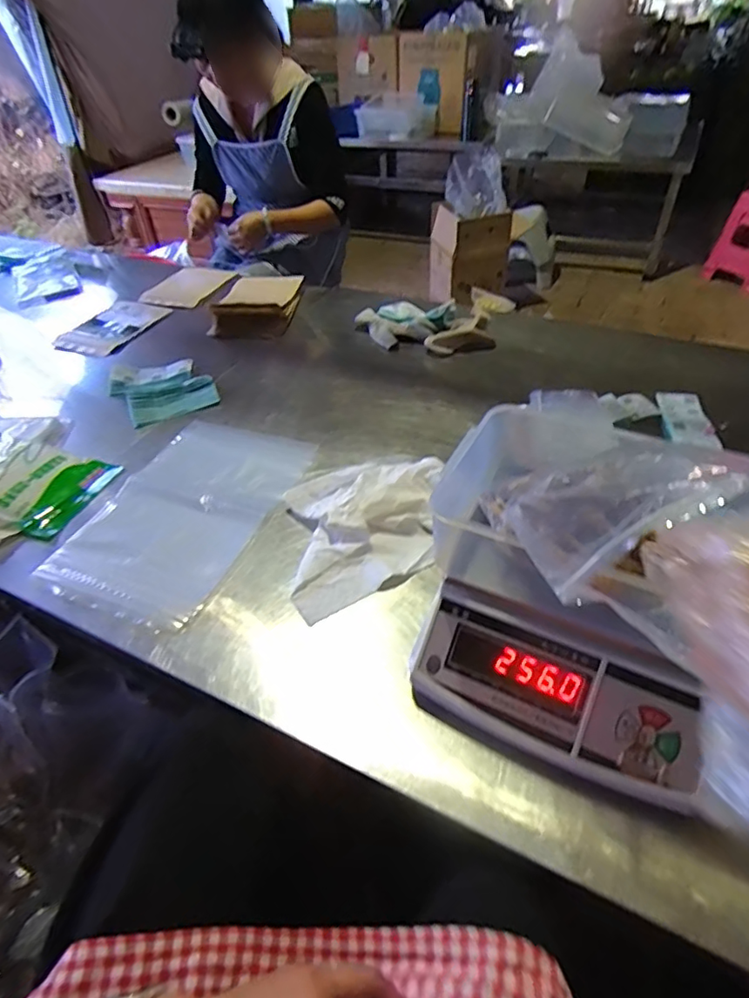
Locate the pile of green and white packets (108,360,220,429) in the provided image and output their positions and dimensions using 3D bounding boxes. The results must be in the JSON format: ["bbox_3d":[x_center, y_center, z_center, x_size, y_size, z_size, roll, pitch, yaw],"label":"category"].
[{"bbox_3d":[-0.400,-0.212,1.023,0.173,0.038,0.208,-23,48,-20],"label":"pile of green and white packets"}]

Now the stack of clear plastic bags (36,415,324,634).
[{"bbox_3d":[-0.265,0.012,0.781,0.241,0.012,0.369,13,46,16],"label":"stack of clear plastic bags"}]

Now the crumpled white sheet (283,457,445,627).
[{"bbox_3d":[-0.004,0.033,0.719,0.212,0.035,0.235,-9,44,-6],"label":"crumpled white sheet"}]

